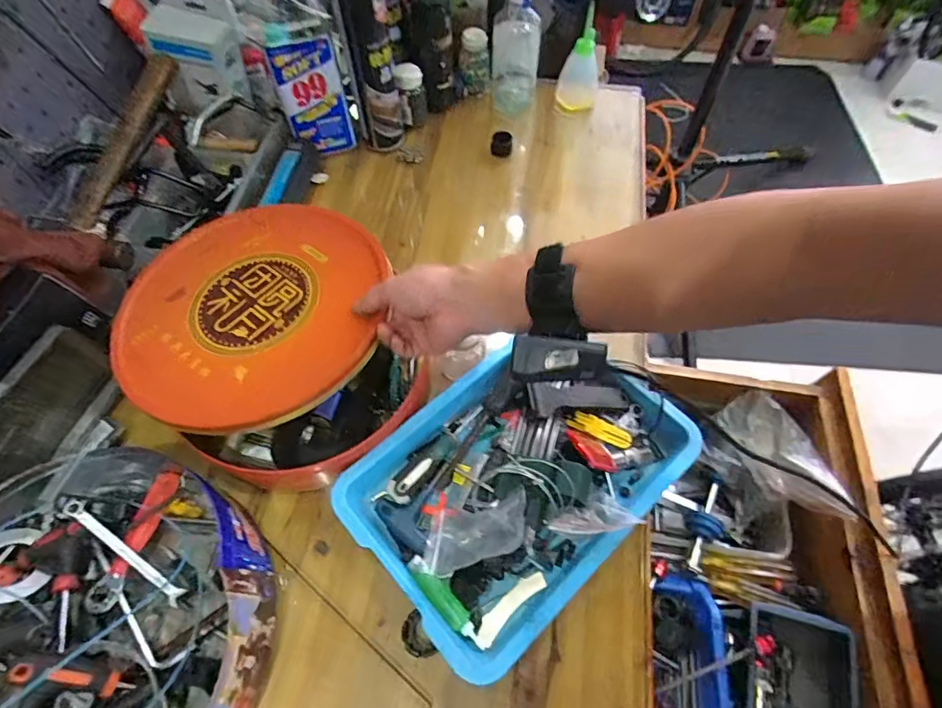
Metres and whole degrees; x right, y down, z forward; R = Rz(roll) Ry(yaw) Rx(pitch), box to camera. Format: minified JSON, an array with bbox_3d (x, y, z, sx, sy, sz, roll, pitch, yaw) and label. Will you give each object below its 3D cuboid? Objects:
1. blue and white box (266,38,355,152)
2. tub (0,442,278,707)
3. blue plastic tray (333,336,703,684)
[{"bbox_3d":[-0.222,-0.360,0.695,0.089,0.154,0.023,-20,62,-11],"label":"blue and white box"},{"bbox_3d":[-0.337,0.241,0.405,0.319,0.078,0.308,0,60,0],"label":"tub"},{"bbox_3d":[0.050,0.109,0.488,0.315,0.080,0.222,-39,67,-20],"label":"blue plastic tray"}]

